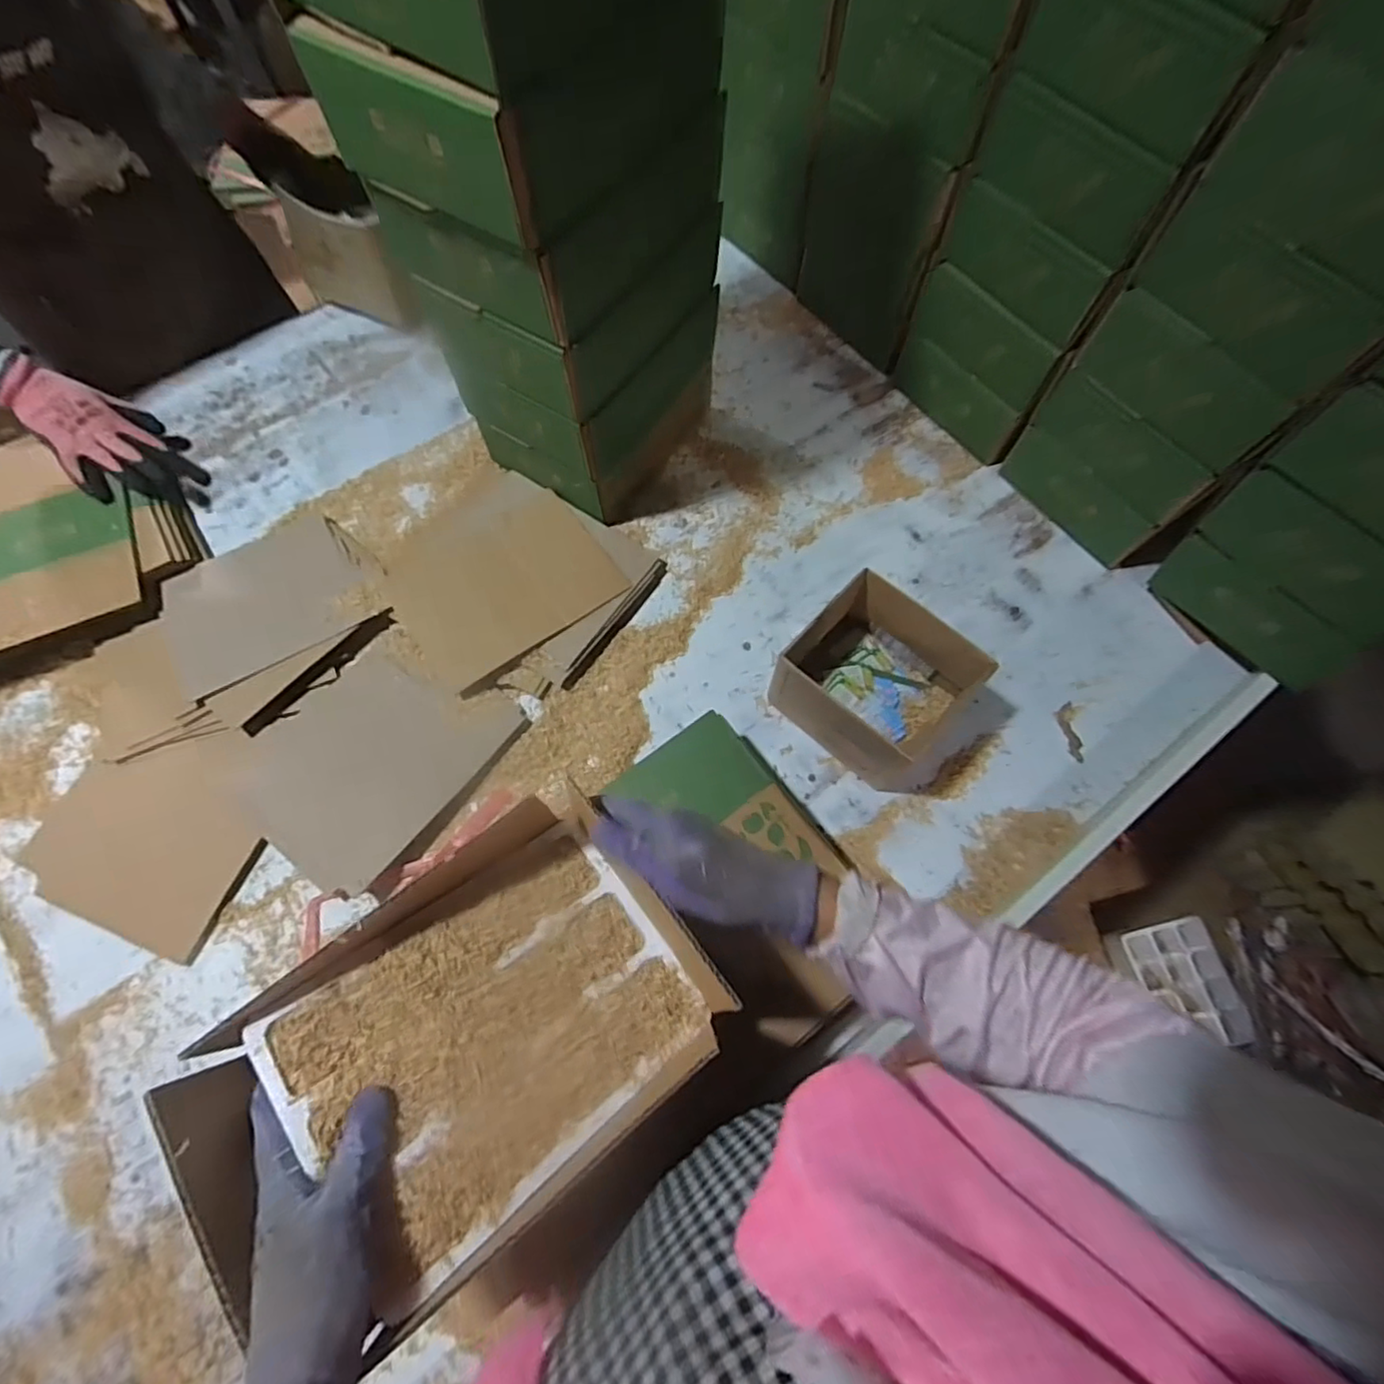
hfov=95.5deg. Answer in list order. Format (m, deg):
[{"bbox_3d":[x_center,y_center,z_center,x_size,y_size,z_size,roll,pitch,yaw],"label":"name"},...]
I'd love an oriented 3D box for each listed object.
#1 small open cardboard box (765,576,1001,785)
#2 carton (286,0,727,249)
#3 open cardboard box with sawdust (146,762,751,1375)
[{"bbox_3d":[0.194,-0.009,0.670,0.170,0.116,0.148,39,74,12],"label":"small open cardboard box"},{"bbox_3d":[-0.117,-0.478,0.483,0.212,0.090,0.258,34,73,11],"label":"carton"},{"bbox_3d":[-0.138,0.226,0.408,0.284,0.094,0.202,-38,75,-13],"label":"open cardboard box with sawdust"}]

